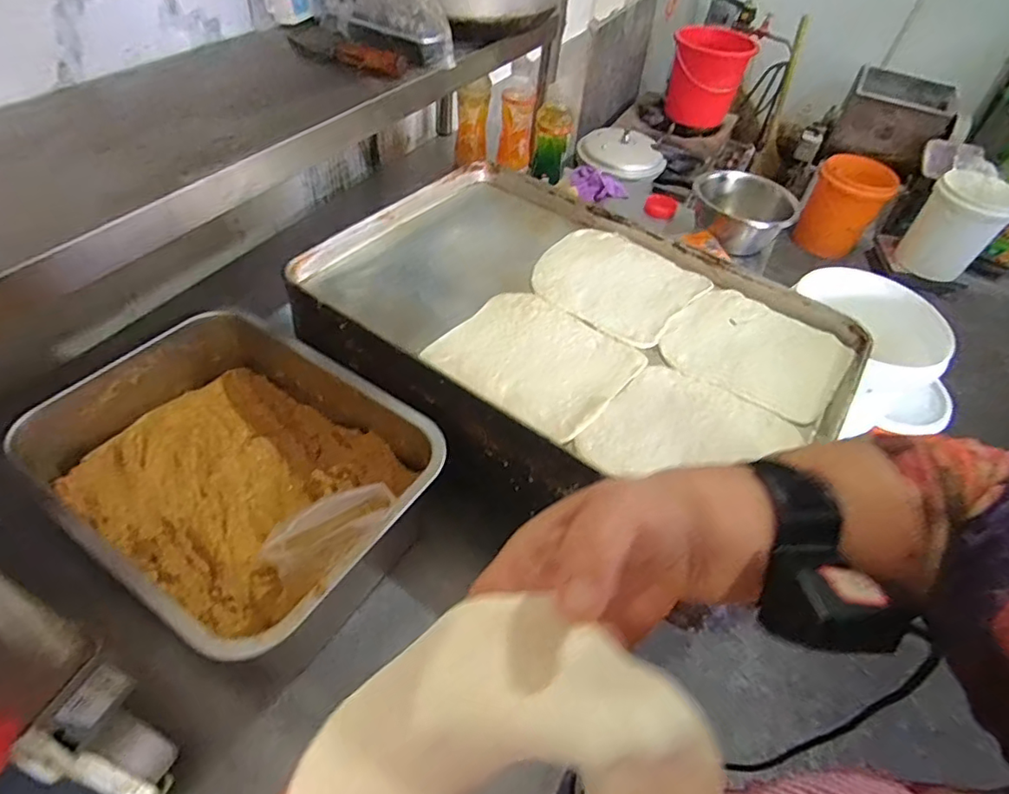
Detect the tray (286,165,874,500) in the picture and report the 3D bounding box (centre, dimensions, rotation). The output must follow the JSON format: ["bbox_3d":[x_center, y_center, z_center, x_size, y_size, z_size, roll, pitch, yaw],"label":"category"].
[{"bbox_3d":[0.085,-0.095,0.676,0.593,0.050,0.424,33,53,21],"label":"tray"}]

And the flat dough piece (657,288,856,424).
[{"bbox_3d":[0.299,-0.057,0.667,0.190,0.007,0.183,30,52,19],"label":"flat dough piece"}]

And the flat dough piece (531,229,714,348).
[{"bbox_3d":[0.141,-0.153,0.731,0.194,0.009,0.188,33,53,21],"label":"flat dough piece"}]

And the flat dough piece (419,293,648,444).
[{"bbox_3d":[0.033,-0.046,0.613,0.190,0.013,0.174,33,53,21],"label":"flat dough piece"}]

